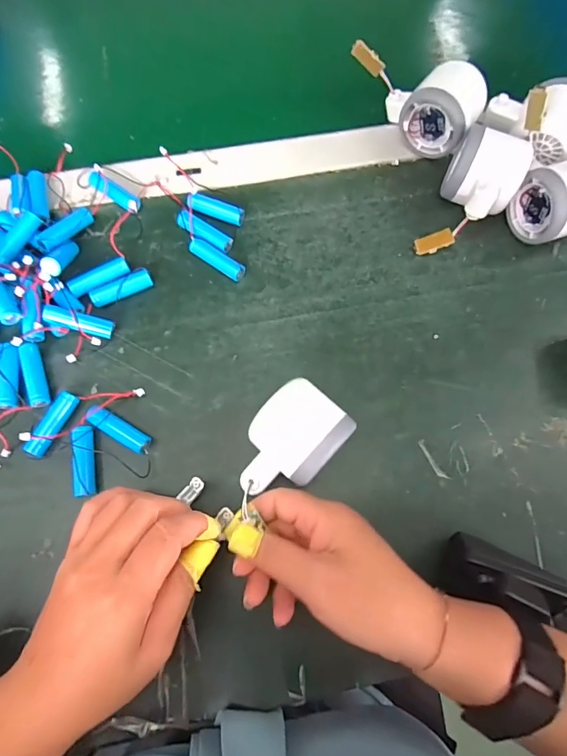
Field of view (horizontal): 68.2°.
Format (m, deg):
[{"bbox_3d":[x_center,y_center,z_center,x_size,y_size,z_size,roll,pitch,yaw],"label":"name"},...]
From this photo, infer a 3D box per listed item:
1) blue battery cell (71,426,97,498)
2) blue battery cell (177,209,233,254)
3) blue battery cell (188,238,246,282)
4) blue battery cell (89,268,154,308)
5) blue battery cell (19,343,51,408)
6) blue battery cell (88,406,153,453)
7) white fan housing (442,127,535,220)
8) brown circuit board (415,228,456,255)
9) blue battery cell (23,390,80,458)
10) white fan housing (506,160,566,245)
[{"bbox_3d":[-0.145,0.061,0.305,0.012,0.015,0.049,-8,74,-2],"label":"blue battery cell"},{"bbox_3d":[-0.069,-0.125,0.362,0.051,0.015,0.017,28,76,8],"label":"blue battery cell"},{"bbox_3d":[-0.057,-0.101,0.358,0.049,0.015,0.015,34,77,10],"label":"blue battery cell"},{"bbox_3d":[-0.134,-0.074,0.349,0.051,0.015,0.017,-28,75,-8],"label":"blue battery cell"},{"bbox_3d":[-0.193,-0.002,0.324,0.013,0.014,0.049,-16,74,-4],"label":"blue battery cell"},{"bbox_3d":[-0.123,0.039,0.313,0.050,0.016,0.015,29,76,9],"label":"blue battery cell"},{"bbox_3d":[0.167,-0.162,0.355,0.057,0.057,0.067,24,75,7],"label":"white fan housing"},{"bbox_3d":[0.132,-0.119,0.366,0.032,0.005,0.015,-18,73,15],"label":"brown circuit board"},{"bbox_3d":[-0.172,0.034,0.313,0.012,0.014,0.050,22,75,7],"label":"blue battery cell"},{"bbox_3d":[0.231,-0.146,0.351,0.051,0.059,0.053,-23,75,-6],"label":"white fan housing"}]

